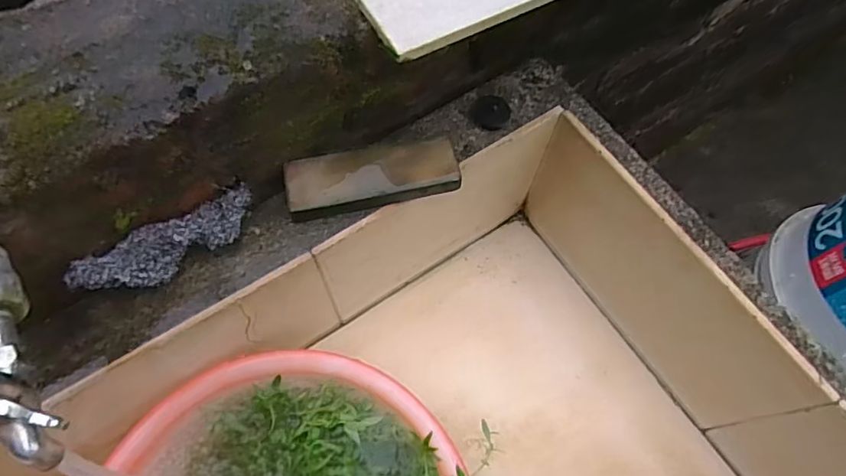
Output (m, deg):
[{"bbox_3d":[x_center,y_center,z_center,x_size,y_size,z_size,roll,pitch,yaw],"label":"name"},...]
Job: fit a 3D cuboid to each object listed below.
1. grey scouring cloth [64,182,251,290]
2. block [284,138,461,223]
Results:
[{"bbox_3d":[-0.198,0.006,0.425,0.140,0.012,0.042,-32,106,-25],"label":"grey scouring cloth"},{"bbox_3d":[-0.043,-0.054,0.467,0.146,0.019,0.052,-13,66,-7],"label":"block"}]

